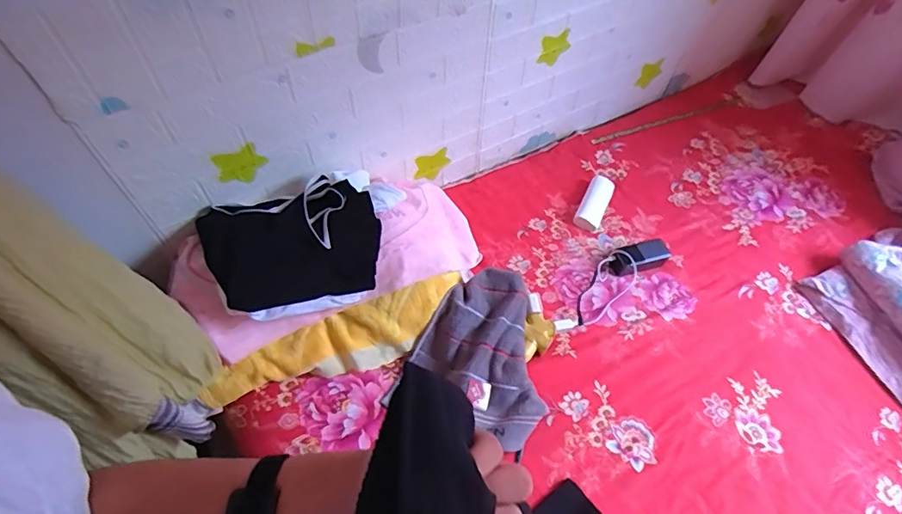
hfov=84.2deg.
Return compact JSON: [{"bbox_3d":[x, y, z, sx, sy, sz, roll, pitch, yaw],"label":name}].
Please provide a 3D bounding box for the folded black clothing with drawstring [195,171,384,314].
[{"bbox_3d":[-0.284,-0.033,0.926,0.293,0.105,0.233,-24,60,-19],"label":"folded black clothing with drawstring"}]

